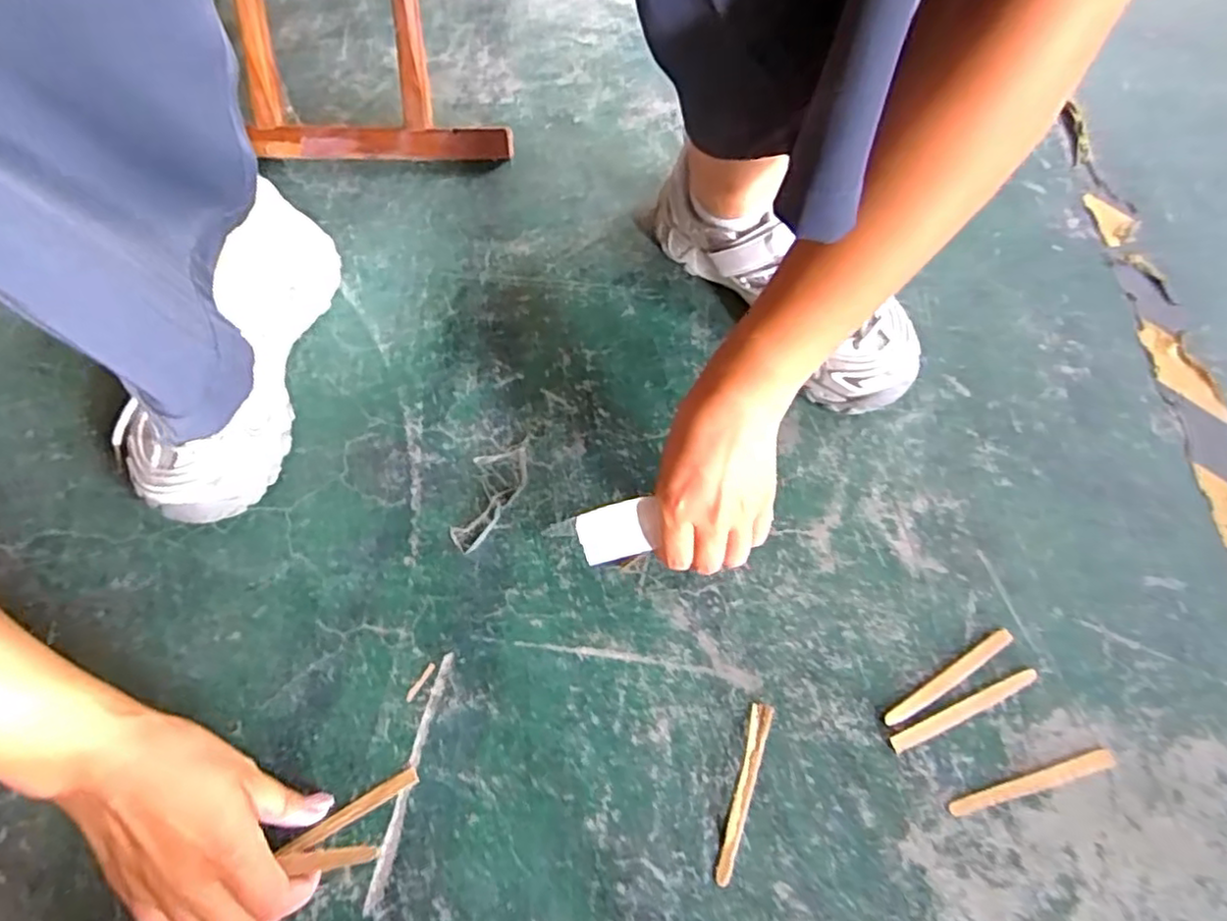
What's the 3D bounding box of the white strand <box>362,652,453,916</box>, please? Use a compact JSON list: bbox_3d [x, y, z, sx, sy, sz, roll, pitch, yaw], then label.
[{"bbox_3d":[-0.128,0.199,0.423,0.010,0.004,0.149,11,66,6],"label":"white strand"}]

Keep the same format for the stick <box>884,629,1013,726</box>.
[{"bbox_3d":[0.224,0.145,0.442,0.105,0.004,0.012,-30,68,-12],"label":"stick"}]

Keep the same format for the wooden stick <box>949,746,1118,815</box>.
[{"bbox_3d":[0.260,0.199,0.412,0.110,0.004,0.010,-15,66,-6],"label":"wooden stick"}]

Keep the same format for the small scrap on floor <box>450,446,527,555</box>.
[{"bbox_3d":[-0.092,0.027,0.499,0.040,0.004,0.086,12,66,6],"label":"small scrap on floor"}]

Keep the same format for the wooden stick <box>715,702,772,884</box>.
[{"bbox_3d":[0.080,0.205,0.416,0.013,0.004,0.105,18,67,9],"label":"wooden stick"}]

